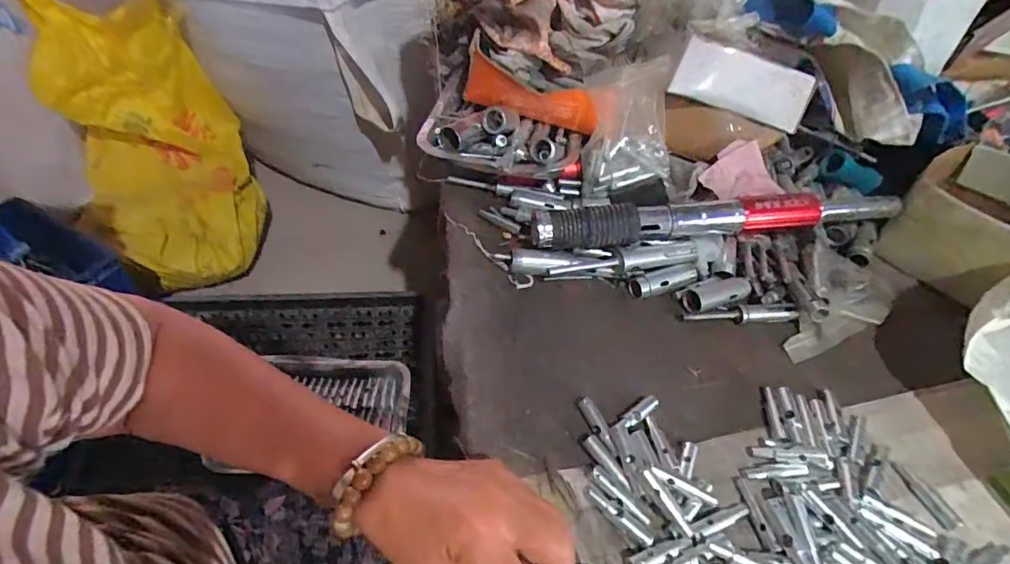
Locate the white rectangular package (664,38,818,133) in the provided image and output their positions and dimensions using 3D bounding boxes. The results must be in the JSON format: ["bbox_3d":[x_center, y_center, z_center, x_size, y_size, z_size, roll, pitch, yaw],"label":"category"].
[{"bbox_3d":[0.261,-0.216,0.556,0.163,0.057,0.024,11,45,-14],"label":"white rectangular package"}]

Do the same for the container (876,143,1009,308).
[{"bbox_3d":[0.510,-0.065,0.547,0.177,0.089,0.132,-26,54,-26],"label":"container"}]

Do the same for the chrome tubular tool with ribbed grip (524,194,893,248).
[{"bbox_3d":[0.220,-0.061,0.515,0.382,0.041,0.032,-2,47,-7],"label":"chrome tubular tool with ribbed grip"}]

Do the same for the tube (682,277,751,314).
[{"bbox_3d":[0.209,0.012,0.499,0.069,0.018,0.026,-14,49,-17],"label":"tube"}]

